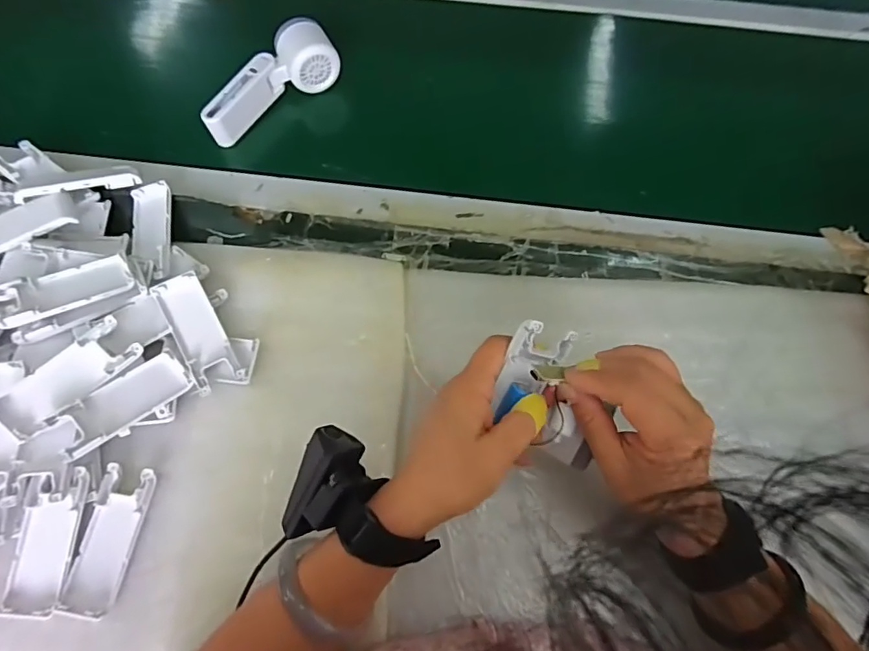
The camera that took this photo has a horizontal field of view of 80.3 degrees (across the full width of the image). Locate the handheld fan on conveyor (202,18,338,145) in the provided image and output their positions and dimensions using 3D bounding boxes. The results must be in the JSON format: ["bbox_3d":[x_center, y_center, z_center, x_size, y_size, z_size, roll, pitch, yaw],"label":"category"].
[{"bbox_3d":[-0.185,-0.264,0.562,0.159,0.061,0.061,-37,73,-15],"label":"handheld fan on conveyor"}]

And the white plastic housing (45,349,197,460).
[{"bbox_3d":[-0.248,0.062,0.413,0.039,0.020,0.098,44,59,14],"label":"white plastic housing"}]

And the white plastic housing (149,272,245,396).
[{"bbox_3d":[-0.202,0.005,0.439,0.039,0.020,0.103,-28,72,-13],"label":"white plastic housing"}]

